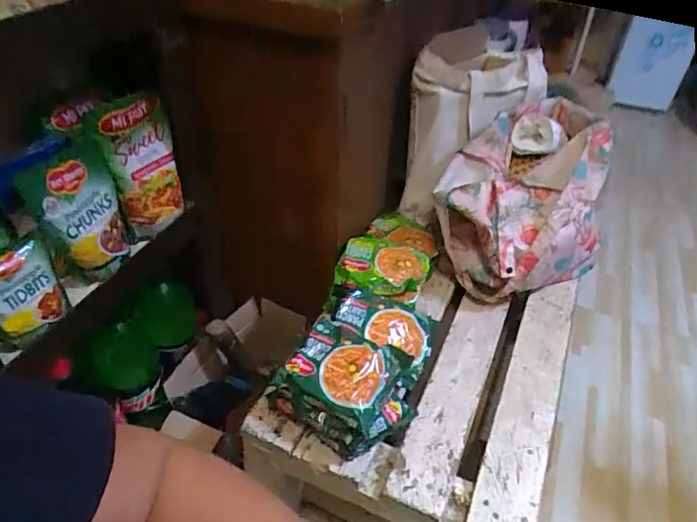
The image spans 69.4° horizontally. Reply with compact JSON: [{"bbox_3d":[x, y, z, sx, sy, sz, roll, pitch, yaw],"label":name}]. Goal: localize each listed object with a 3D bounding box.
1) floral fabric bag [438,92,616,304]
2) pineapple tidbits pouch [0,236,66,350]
[{"bbox_3d":[0.293,-0.094,0.819,0.297,0.237,0.198,-28,49,-30],"label":"floral fabric bag"},{"bbox_3d":[-0.358,0.034,0.547,0.026,0.111,0.082,33,50,32],"label":"pineapple tidbits pouch"}]

